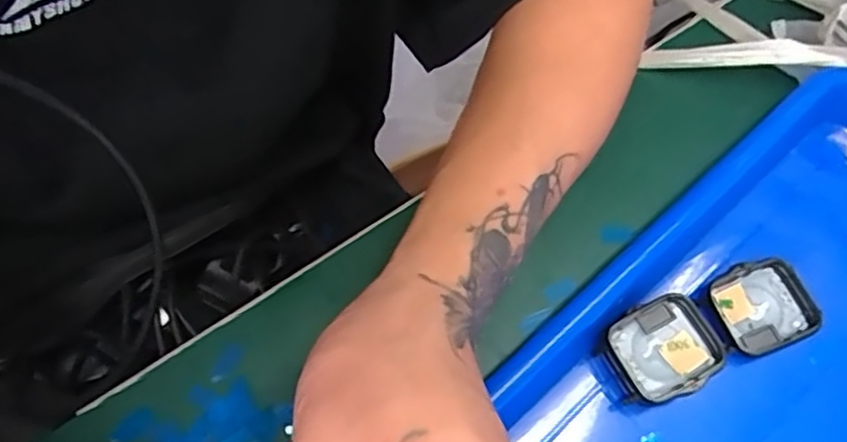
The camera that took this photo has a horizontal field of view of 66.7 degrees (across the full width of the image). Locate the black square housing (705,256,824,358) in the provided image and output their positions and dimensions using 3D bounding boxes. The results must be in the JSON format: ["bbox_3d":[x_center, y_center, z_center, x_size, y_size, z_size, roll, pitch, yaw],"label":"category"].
[{"bbox_3d":[0.152,0.039,0.290,0.041,0.010,0.039,-22,69,-12],"label":"black square housing"}]

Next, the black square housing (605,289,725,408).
[{"bbox_3d":[0.102,0.054,0.275,0.043,0.011,0.039,-28,71,-14],"label":"black square housing"}]

